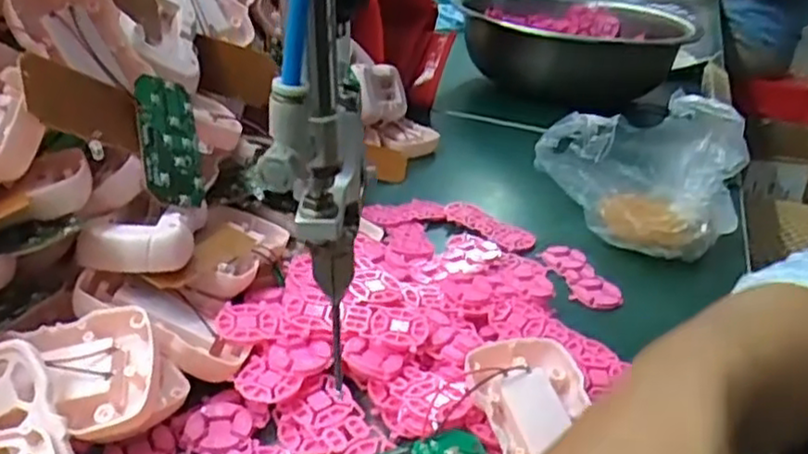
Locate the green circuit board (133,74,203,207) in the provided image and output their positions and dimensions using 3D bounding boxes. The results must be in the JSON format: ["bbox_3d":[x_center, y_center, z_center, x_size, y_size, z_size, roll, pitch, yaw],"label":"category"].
[{"bbox_3d":[-0.126,-0.047,0.376,0.004,0.070,0.035,-17,-11,42],"label":"green circuit board"}]

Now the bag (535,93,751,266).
[{"bbox_3d":[0.179,-0.046,0.530,0.147,0.091,0.107,14,29,15],"label":"bag"}]

